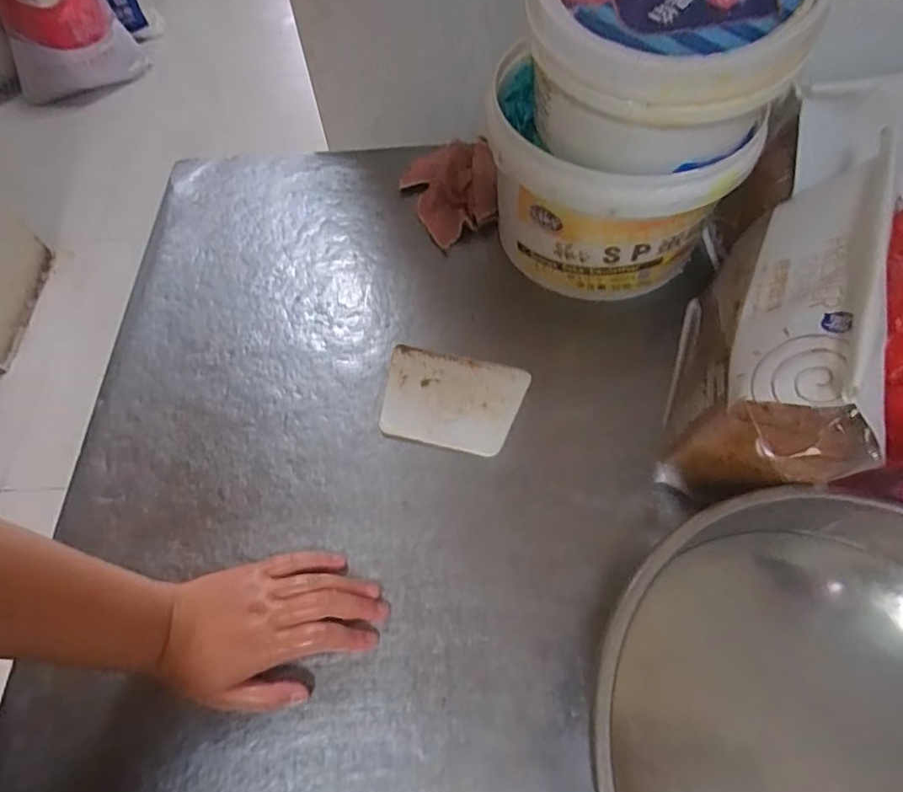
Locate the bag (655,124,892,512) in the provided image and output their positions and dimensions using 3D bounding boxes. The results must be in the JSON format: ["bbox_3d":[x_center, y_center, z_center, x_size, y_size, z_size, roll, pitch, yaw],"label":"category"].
[{"bbox_3d":[0.238,-0.047,0.415,0.090,0.173,0.195,15,62,10],"label":"bag"}]

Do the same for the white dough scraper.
[{"bbox_3d":[-0.001,0.004,0.522,0.127,0.007,0.091,12,64,8],"label":"white dough scraper"}]

